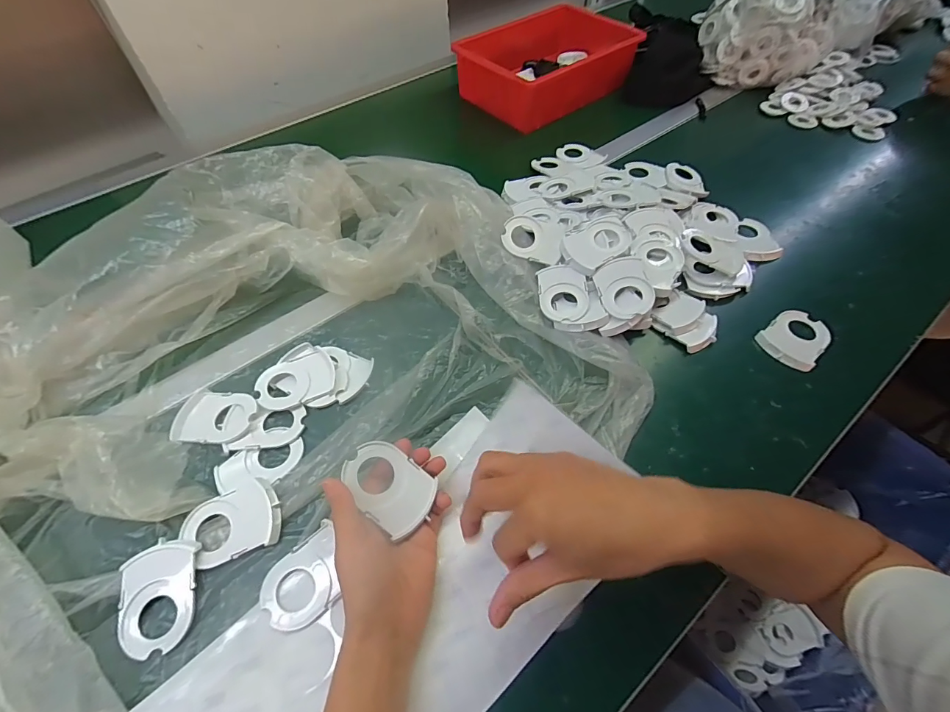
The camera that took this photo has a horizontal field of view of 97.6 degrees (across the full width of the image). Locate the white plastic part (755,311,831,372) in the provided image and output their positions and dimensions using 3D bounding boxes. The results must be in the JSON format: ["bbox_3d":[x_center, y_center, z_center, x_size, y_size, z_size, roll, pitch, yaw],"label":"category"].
[{"bbox_3d":[0.354,-0.020,0.457,0.077,0.017,0.059,-33,61,-19],"label":"white plastic part"}]

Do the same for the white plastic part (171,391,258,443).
[{"bbox_3d":[-0.258,0.061,0.414,0.076,0.007,0.053,3,56,3],"label":"white plastic part"}]

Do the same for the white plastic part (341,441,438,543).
[{"bbox_3d":[-0.070,0.106,0.340,0.075,0.004,0.051,40,61,-2],"label":"white plastic part"}]

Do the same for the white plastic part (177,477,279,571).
[{"bbox_3d":[-0.207,0.144,0.353,0.075,0.014,0.055,-22,59,-13],"label":"white plastic part"}]

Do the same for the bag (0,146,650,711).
[{"bbox_3d":[-0.192,0.011,0.395,0.610,0.104,0.500,-34,62,-20],"label":"bag"}]

